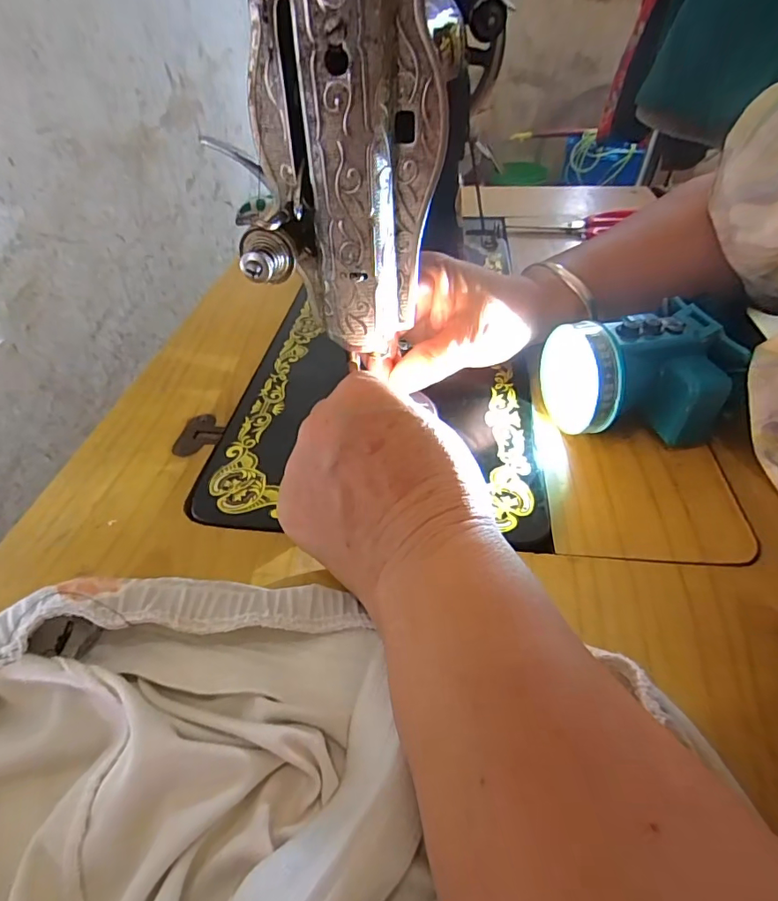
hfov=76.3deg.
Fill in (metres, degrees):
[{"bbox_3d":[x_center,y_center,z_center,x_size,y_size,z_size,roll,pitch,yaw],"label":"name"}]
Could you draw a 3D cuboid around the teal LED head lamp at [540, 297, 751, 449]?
[{"bbox_3d":[0.128,-0.038,0.259,0.085,0.051,0.053,-6,46,-8],"label":"teal LED head lamp"}]

